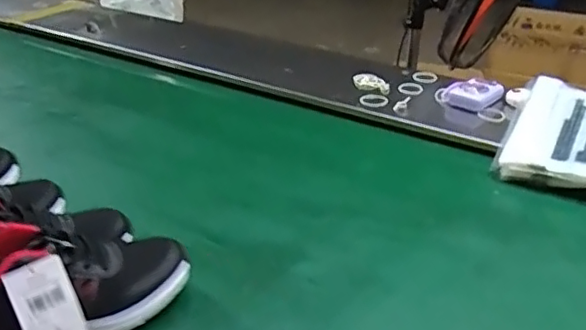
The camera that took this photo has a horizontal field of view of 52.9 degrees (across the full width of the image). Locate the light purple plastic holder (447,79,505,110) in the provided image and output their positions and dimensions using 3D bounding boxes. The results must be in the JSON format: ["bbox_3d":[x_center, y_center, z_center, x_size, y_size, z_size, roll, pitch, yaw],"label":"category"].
[{"bbox_3d":[0.318,-0.124,1.037,0.101,0.033,0.056,9,30,16],"label":"light purple plastic holder"}]

